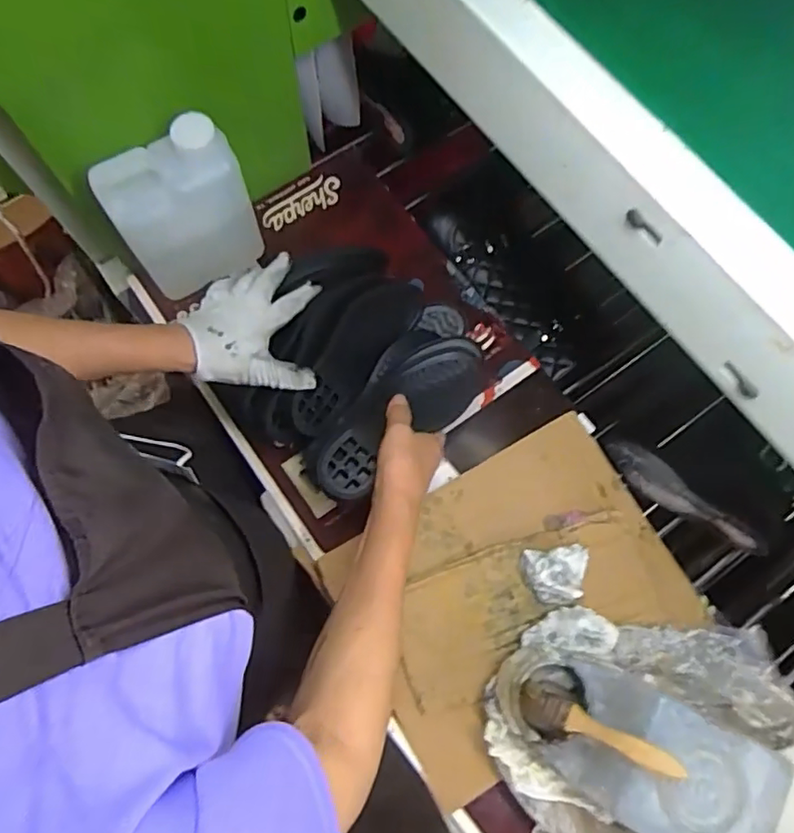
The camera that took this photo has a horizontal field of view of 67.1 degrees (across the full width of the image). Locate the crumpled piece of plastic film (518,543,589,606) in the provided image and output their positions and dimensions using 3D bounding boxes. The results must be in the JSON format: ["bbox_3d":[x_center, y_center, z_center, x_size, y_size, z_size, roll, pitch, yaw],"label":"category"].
[{"bbox_3d":[0.158,0.154,0.580,0.066,0.037,0.052,-5,73,-3],"label":"crumpled piece of plastic film"}]

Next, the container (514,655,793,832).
[{"bbox_3d":[0.190,0.273,0.491,0.193,0.126,0.111,29,75,7],"label":"container"}]

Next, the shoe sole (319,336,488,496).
[{"bbox_3d":[0.002,-0.002,0.614,0.090,0.040,0.218,44,65,11],"label":"shoe sole"}]

